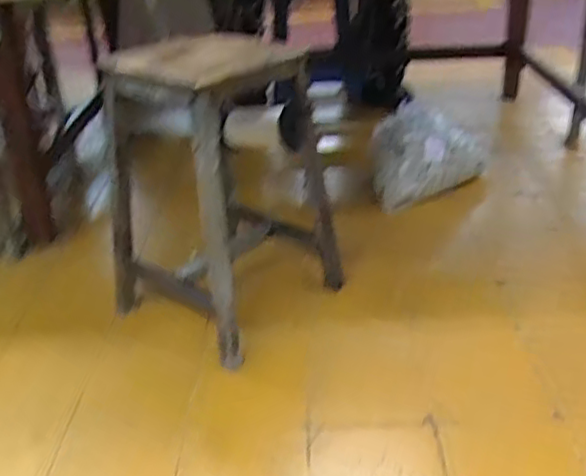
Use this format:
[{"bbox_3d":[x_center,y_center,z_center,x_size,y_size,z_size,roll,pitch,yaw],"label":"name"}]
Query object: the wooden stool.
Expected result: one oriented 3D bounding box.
[{"bbox_3d":[-0.135,-0.093,1.247,0.314,0.502,0.343,21,38,37],"label":"wooden stool"}]

